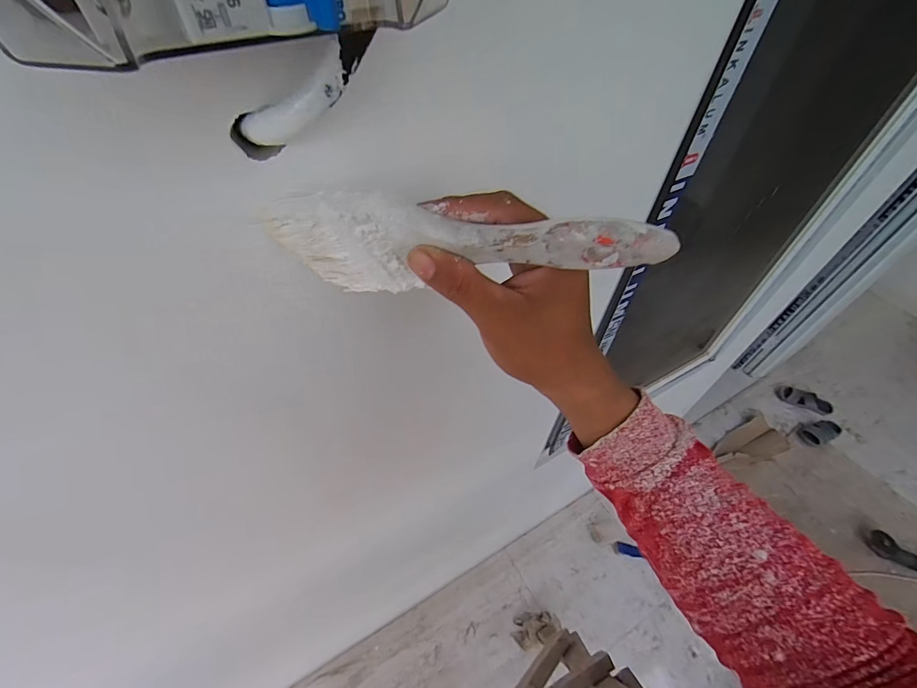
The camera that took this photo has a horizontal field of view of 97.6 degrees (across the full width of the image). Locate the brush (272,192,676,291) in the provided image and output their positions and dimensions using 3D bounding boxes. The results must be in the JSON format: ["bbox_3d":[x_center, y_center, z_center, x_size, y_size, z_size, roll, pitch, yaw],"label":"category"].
[{"bbox_3d":[-0.005,-0.048,0.212,0.205,0.071,0.018,7,49,23],"label":"brush"}]

